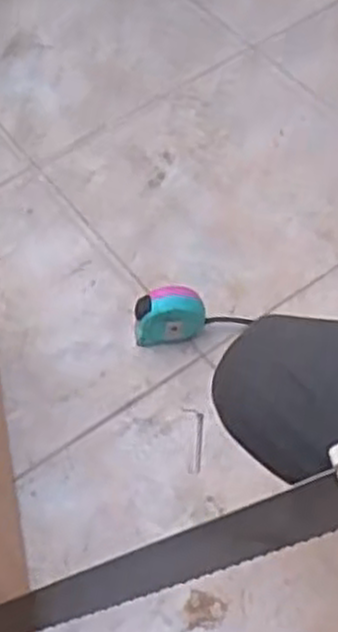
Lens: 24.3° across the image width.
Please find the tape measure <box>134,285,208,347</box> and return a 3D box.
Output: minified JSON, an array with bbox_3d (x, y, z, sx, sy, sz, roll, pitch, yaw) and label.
[{"bbox_3d":[-0.001,0.002,0.919,0.085,0.078,0.041,-3,57,3],"label":"tape measure"}]

